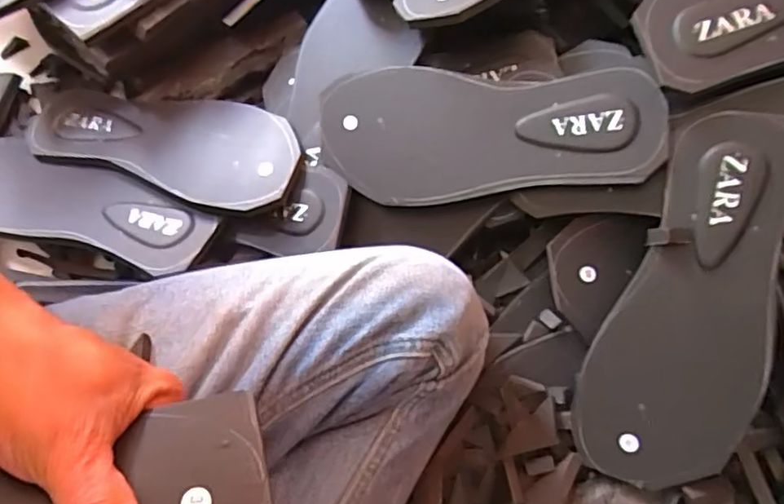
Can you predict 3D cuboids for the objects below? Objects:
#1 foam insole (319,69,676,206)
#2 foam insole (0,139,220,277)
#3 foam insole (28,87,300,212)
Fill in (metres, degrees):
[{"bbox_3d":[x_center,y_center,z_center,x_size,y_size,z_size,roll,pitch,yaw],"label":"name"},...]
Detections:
[{"bbox_3d":[0.062,-0.083,0.424,0.243,0.006,0.096,3,90,19],"label":"foam insole"},{"bbox_3d":[-0.260,-0.039,0.476,0.248,0.017,0.078,15,56,13],"label":"foam insole"},{"bbox_3d":[-0.197,-0.095,0.493,0.260,0.010,0.096,13,62,15],"label":"foam insole"}]

